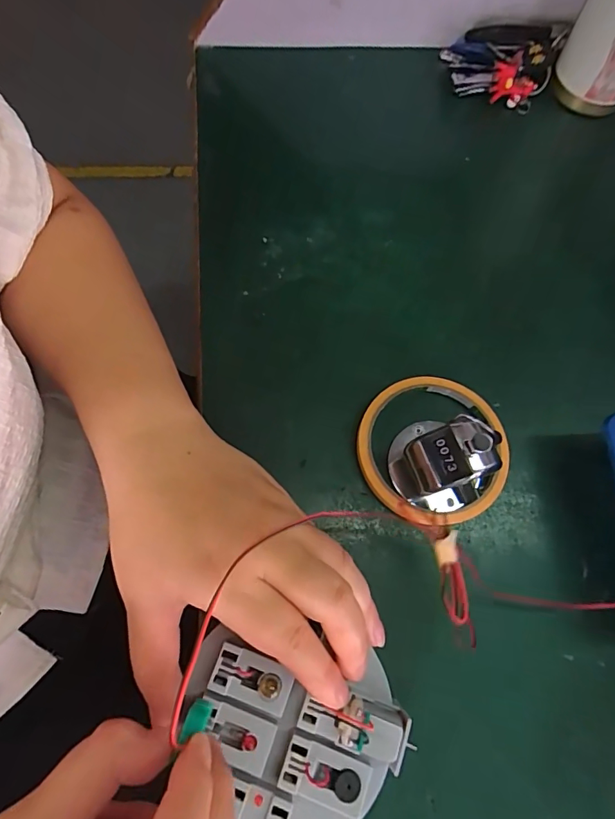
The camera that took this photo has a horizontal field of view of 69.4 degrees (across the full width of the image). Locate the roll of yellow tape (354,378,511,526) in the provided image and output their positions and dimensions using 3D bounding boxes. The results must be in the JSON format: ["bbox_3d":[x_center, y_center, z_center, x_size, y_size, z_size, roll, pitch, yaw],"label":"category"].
[{"bbox_3d":[0.076,0.023,0.269,0.092,0.015,0.086,1,70,-2],"label":"roll of yellow tape"}]

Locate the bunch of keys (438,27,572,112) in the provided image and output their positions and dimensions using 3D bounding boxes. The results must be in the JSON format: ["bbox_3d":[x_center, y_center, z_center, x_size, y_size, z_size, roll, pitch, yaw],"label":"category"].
[{"bbox_3d":[0.159,-0.283,0.362,0.094,0.038,0.056,7,66,1],"label":"bunch of keys"}]

